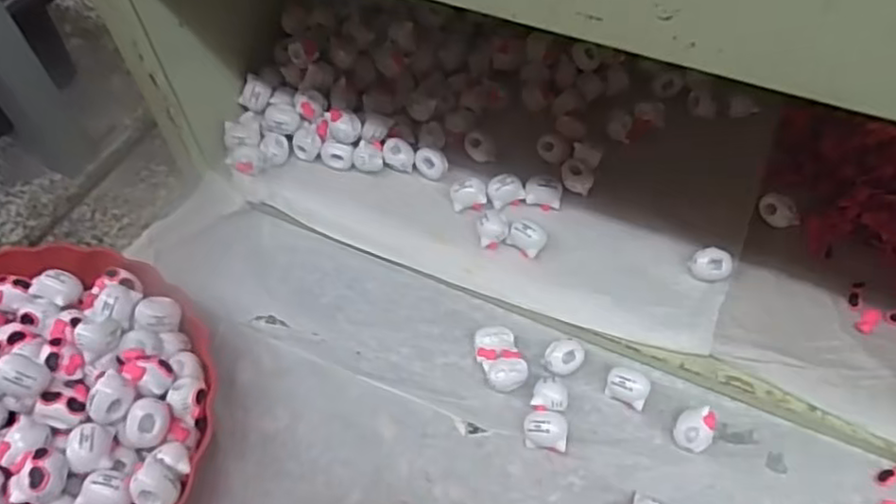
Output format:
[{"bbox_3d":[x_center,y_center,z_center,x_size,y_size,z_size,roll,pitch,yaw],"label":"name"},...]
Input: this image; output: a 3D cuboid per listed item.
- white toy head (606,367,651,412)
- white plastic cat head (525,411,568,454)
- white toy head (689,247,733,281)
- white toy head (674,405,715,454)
[{"bbox_3d":[0.110,0.084,0.410,0.024,0.018,0.020,19,59,14],"label":"white toy head"},{"bbox_3d":[0.058,0.107,0.394,0.024,0.019,0.022,7,57,7],"label":"white plastic cat head"},{"bbox_3d":[0.172,0.009,0.435,0.023,0.016,0.020,39,66,24],"label":"white toy head"},{"bbox_3d":[0.144,0.104,0.393,0.022,0.018,0.023,-1,56,2],"label":"white toy head"}]

